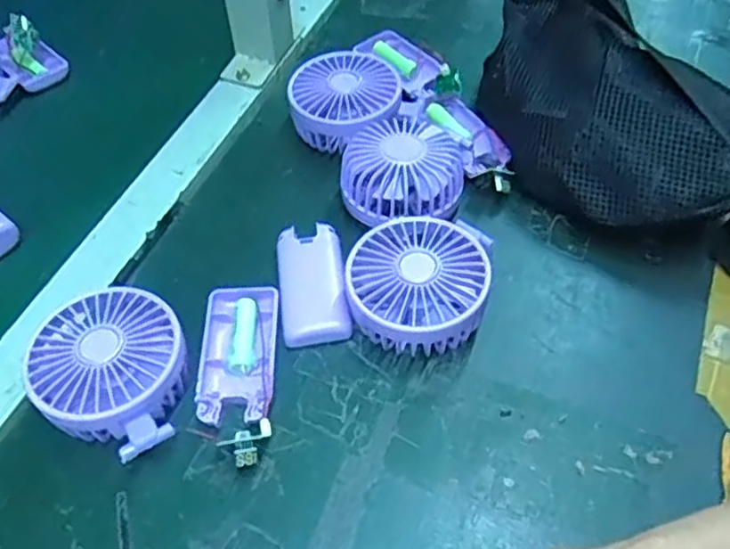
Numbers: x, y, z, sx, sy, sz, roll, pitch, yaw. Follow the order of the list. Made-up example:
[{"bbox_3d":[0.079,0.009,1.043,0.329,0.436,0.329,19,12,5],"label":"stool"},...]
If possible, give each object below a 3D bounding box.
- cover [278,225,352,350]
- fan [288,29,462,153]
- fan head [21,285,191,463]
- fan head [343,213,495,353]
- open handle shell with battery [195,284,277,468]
[{"bbox_3d":[-0.035,0.007,0.446,0.042,0.017,0.088,-8,52,-3],"label":"cover"},{"bbox_3d":[0.012,-0.151,0.547,0.104,0.042,0.153,27,58,22],"label":"fan"},{"bbox_3d":[-0.142,0.058,0.392,0.083,0.041,0.098,-36,59,-23],"label":"fan head"},{"bbox_3d":[0.033,0.008,0.422,0.084,0.044,0.086,-2,52,2],"label":"fan head"},{"bbox_3d":[-0.077,0.057,0.406,0.045,0.020,0.117,-4,52,0],"label":"open handle shell with battery"}]

